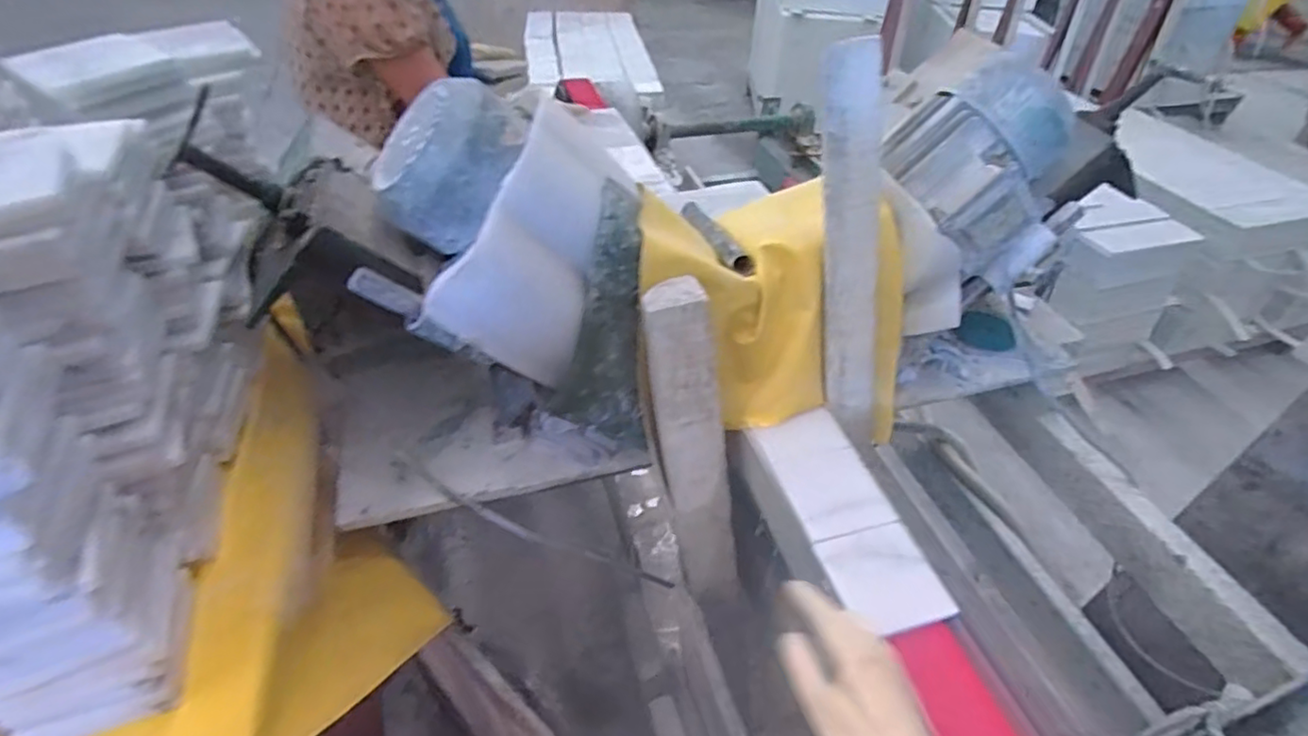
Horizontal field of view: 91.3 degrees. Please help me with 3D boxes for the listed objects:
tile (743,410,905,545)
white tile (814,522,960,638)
[{"bbox_3d":[0.185,0.116,0.710,0.101,0.015,0.158,-10,44,-15],"label":"tile"},{"bbox_3d":[0.221,0.201,0.615,0.099,0.010,0.106,-7,43,-12],"label":"white tile"}]

